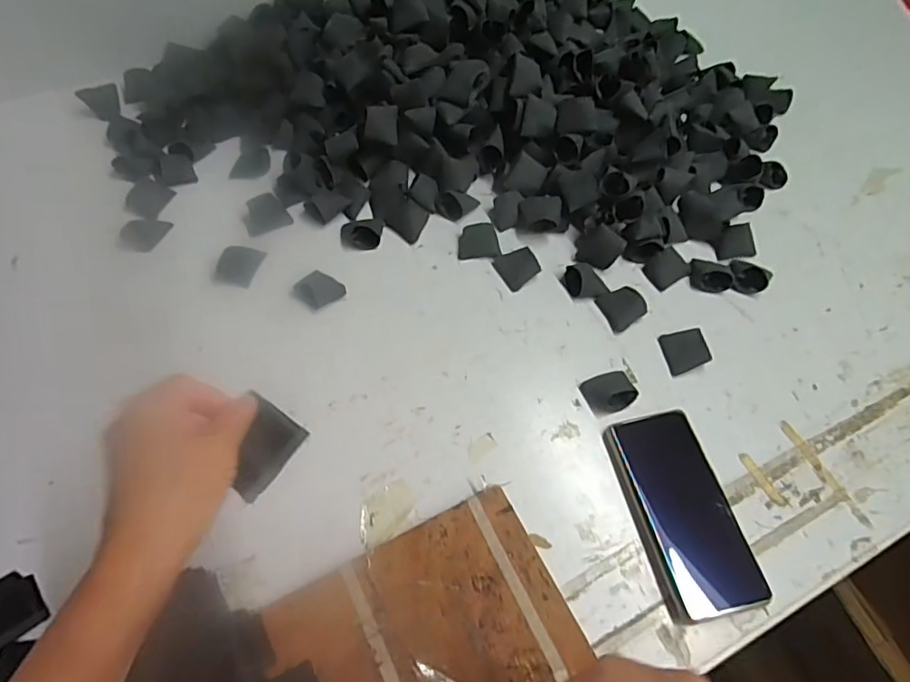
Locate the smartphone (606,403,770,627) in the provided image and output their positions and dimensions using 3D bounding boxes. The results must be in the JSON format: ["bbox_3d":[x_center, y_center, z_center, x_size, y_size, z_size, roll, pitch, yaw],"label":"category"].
[{"bbox_3d":[0.186,0.137,0.454,0.079,0.016,0.160,-11,61,-8],"label":"smartphone"}]

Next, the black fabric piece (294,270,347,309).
[{"bbox_3d":[-0.134,-0.051,0.550,0.044,0.005,0.038,36,65,17],"label":"black fabric piece"}]

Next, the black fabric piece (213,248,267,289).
[{"bbox_3d":[-0.217,-0.078,0.558,0.037,0.015,0.043,18,61,8],"label":"black fabric piece"}]

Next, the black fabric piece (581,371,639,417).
[{"bbox_3d":[0.142,0.045,0.504,0.048,0.013,0.037,-21,63,-13],"label":"black fabric piece"}]

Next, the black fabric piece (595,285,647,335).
[{"bbox_3d":[0.165,-0.034,0.545,0.031,0.028,0.042,-18,62,-12],"label":"black fabric piece"}]

